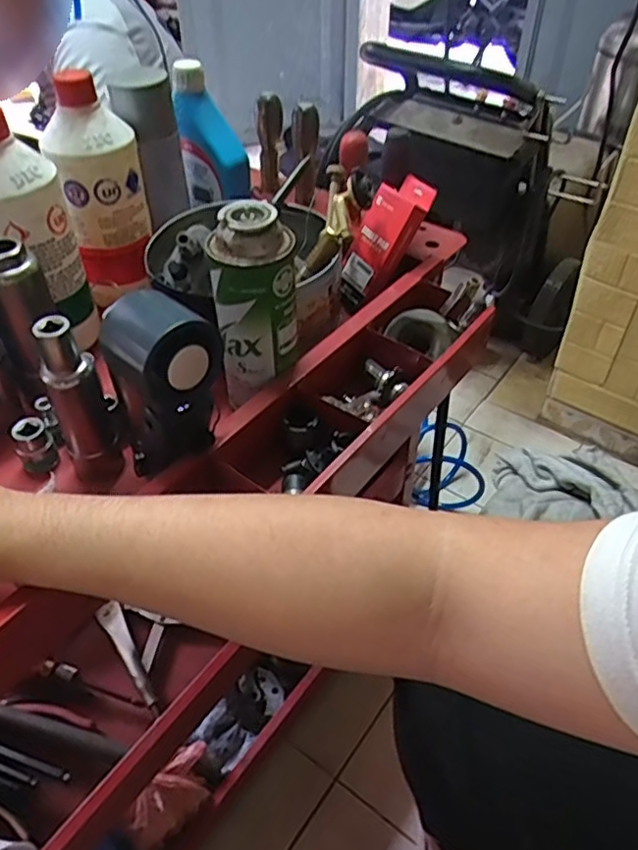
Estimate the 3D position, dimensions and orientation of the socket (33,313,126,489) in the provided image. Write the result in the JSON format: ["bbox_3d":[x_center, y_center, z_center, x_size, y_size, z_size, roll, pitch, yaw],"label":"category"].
[{"bbox_3d":[-0.180,-0.015,0.489,0.033,0.147,0.029,0,45,0],"label":"socket"}]

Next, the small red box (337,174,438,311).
[{"bbox_3d":[0.063,-0.191,0.662,0.059,0.140,0.023,40,17,33],"label":"small red box"}]

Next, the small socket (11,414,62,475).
[{"bbox_3d":[-0.232,0.015,0.522,0.027,0.038,0.029,-18,47,-17],"label":"small socket"}]

